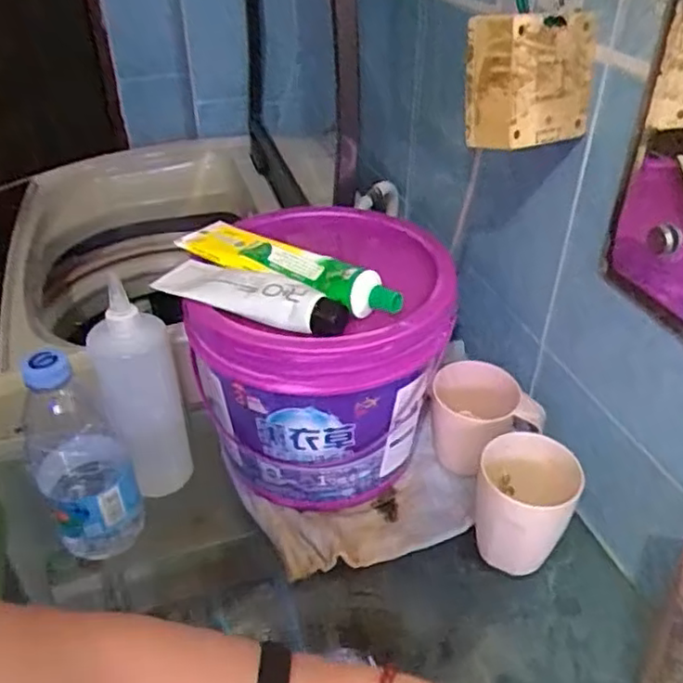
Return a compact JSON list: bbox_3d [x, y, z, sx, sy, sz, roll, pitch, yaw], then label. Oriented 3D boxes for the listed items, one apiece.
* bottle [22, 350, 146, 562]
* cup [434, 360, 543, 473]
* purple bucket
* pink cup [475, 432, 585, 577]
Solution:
[{"bbox_3d":[-0.204,0.094,0.522,0.068,0.199,0.058,-16,39,-20],"label":"bottle"},{"bbox_3d":[0.131,0.074,0.613,0.100,0.075,0.078,9,38,12],"label":"cup"},{"bbox_3d":[-0.006,0.019,0.610,0.197,0.201,0.226,10,38,13],"label":"purple bucket"},{"bbox_3d":[0.152,0.138,0.539,0.073,0.107,0.076,0,37,0],"label":"pink cup"}]

